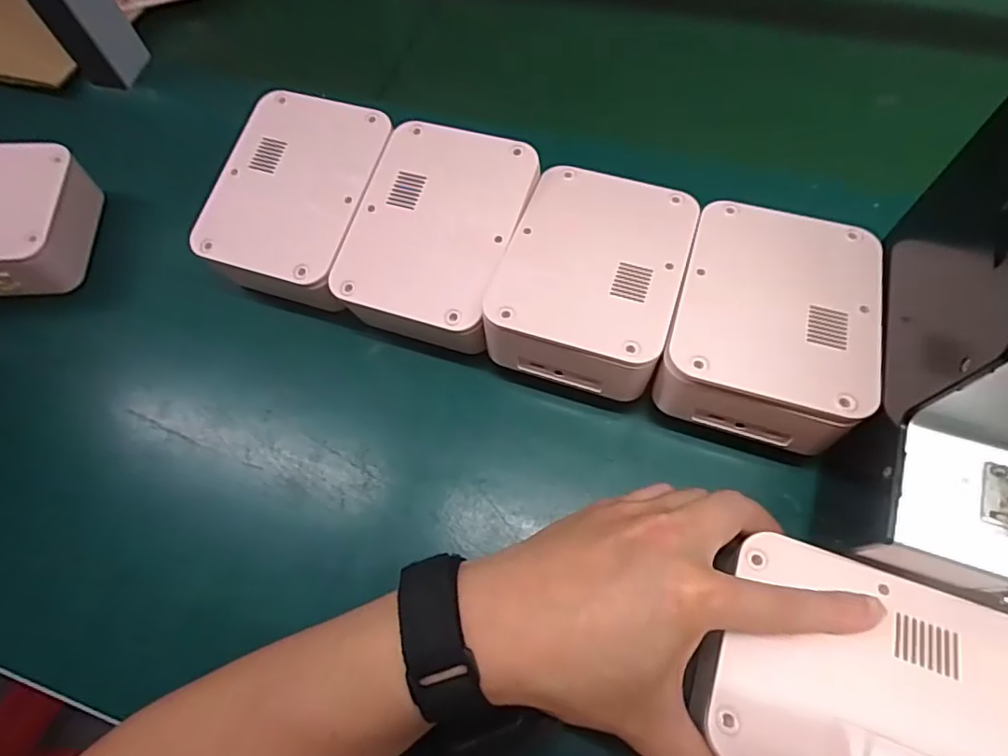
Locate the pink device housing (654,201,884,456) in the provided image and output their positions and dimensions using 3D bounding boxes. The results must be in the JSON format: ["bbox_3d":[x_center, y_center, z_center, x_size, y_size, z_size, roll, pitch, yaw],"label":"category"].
[{"bbox_3d":[0.144,-0.032,0.309,0.098,0.045,0.130,16,66,12],"label":"pink device housing"}]

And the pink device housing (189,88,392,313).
[{"bbox_3d":[-0.131,-0.115,0.373,0.108,0.045,0.135,19,78,13],"label":"pink device housing"}]

